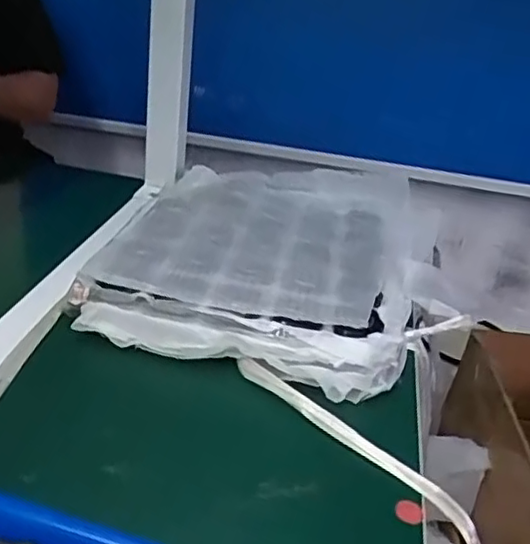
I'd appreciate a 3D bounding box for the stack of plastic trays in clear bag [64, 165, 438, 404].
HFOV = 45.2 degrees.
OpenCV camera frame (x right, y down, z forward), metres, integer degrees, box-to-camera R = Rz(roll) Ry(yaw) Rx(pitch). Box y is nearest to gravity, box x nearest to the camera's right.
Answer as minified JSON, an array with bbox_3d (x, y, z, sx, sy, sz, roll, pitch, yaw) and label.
[{"bbox_3d":[0.008,-0.020,0.589,0.270,0.055,0.315,11,28,9],"label":"stack of plastic trays in clear bag"}]

